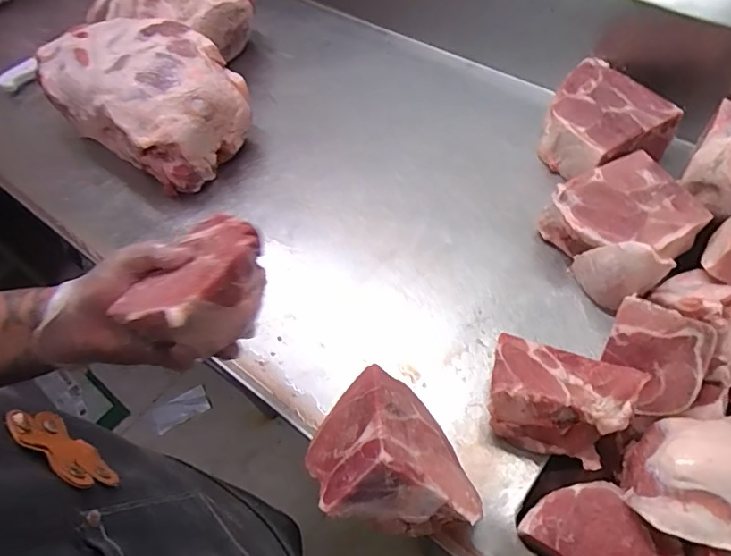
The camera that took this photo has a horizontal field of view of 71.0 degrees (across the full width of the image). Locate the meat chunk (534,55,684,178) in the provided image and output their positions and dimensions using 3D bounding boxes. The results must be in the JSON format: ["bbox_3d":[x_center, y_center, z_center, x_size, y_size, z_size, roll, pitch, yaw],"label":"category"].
[{"bbox_3d":[0.315,-0.216,0.716,0.141,0.080,0.166,-25,58,-12],"label":"meat chunk"}]

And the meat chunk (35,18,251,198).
[{"bbox_3d":[-0.340,-0.278,0.797,0.325,0.158,0.190,28,62,21],"label":"meat chunk"}]

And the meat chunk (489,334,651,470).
[{"bbox_3d":[0.186,0.122,0.512,0.135,0.082,0.089,18,59,16],"label":"meat chunk"}]

